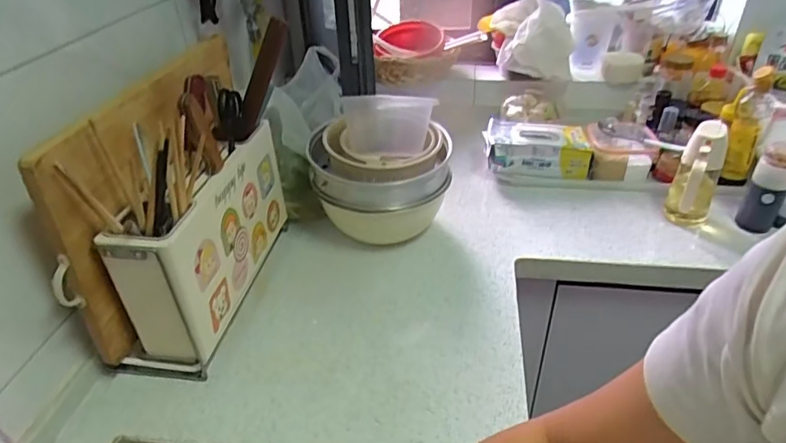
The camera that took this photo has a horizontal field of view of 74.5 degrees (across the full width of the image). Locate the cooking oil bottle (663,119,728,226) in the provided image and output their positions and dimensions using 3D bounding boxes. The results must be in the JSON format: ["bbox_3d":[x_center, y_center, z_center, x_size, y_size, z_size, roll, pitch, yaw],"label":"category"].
[{"bbox_3d":[0.562,-0.079,0.951,0.075,0.197,0.081,19,40,26],"label":"cooking oil bottle"}]

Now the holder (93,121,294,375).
[{"bbox_3d":[-0.281,0.022,0.798,0.116,0.235,0.353,5,35,9],"label":"holder"}]

